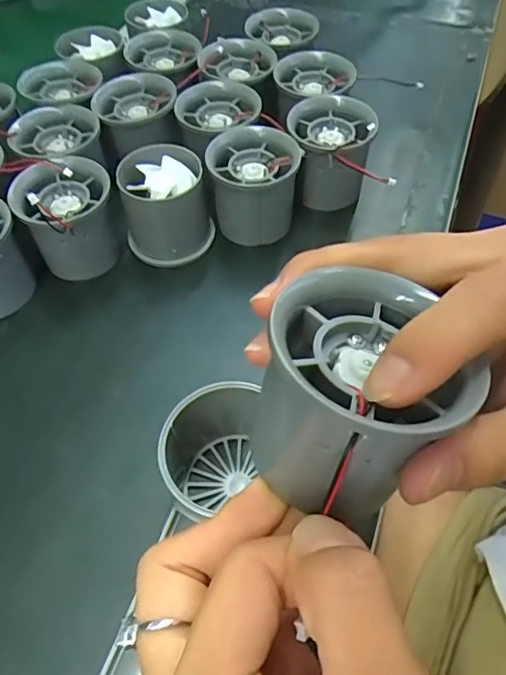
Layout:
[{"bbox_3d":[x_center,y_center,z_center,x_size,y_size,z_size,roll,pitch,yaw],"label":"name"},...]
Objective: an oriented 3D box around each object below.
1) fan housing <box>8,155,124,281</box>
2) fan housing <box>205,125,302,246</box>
[{"bbox_3d":[-0.108,-0.070,0.313,0.051,0.057,0.048,-1,56,2],"label":"fan housing"},{"bbox_3d":[0.001,-0.089,0.325,0.054,0.053,0.062,8,57,8],"label":"fan housing"}]

